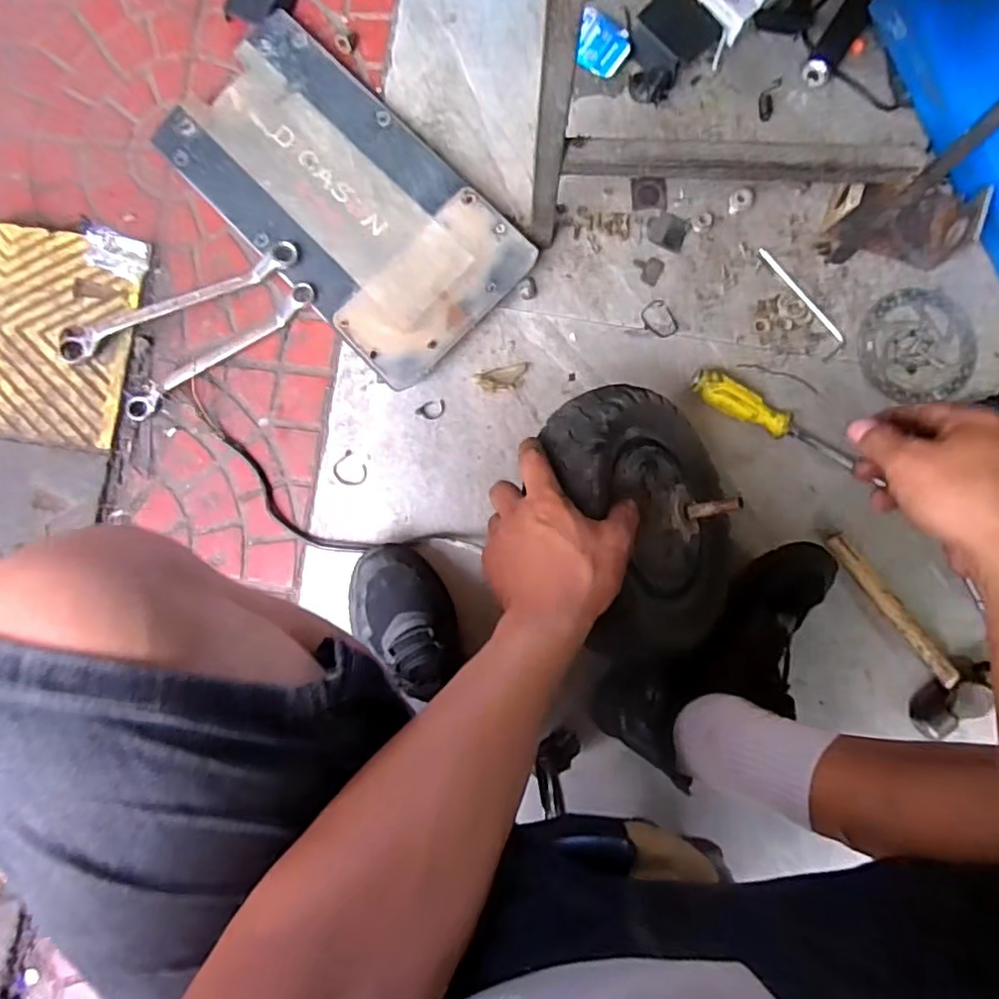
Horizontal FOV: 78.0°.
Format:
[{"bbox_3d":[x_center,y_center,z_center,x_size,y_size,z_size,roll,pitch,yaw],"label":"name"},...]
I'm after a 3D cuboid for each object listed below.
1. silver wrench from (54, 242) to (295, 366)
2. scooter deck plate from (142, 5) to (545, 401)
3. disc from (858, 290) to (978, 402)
[{"bbox_3d":[-0.370,-0.226,0.706,0.304,0.031,0.040,-19,86,3],"label":"silver wrench"},{"bbox_3d":[-0.182,-0.344,0.708,0.214,0.036,0.432,-44,85,0],"label":"scooter deck plate"},{"bbox_3d":[0.482,-0.178,0.713,0.132,0.012,0.130,0,86,-1],"label":"disc"}]

